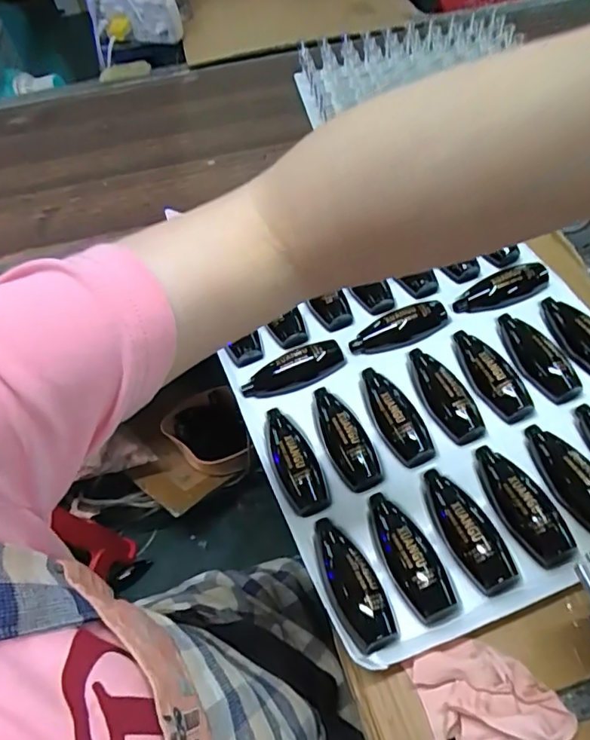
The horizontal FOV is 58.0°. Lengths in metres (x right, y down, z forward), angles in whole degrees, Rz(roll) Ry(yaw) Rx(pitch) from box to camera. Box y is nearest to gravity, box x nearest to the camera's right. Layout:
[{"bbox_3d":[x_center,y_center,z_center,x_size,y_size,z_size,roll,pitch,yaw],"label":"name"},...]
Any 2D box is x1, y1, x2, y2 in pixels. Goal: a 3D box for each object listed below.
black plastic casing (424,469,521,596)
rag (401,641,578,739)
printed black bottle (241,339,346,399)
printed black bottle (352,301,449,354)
[{"bbox_3d":[0.139,0.121,0.419,0.043,0.030,0.102,-21,58,-9],"label":"black plastic casing"},{"bbox_3d":[0.132,0.222,0.362,0.092,0.023,0.067,-12,57,-3],"label":"rag"},{"bbox_3d":[-0.001,0.000,0.518,0.103,0.020,0.033,-19,58,-7],"label":"printed black bottle"},{"bbox_3d":[0.108,-0.041,0.530,0.105,0.022,0.034,-27,59,-12],"label":"printed black bottle"}]

